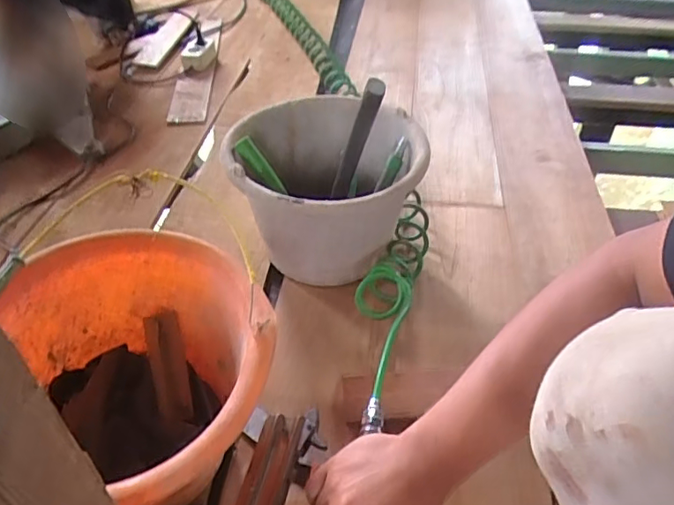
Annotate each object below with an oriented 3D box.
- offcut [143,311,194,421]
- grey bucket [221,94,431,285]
[{"bbox_3d":[-0.190,0.129,0.615,0.038,0.023,0.119,-12,83,-15],"label":"offcut"},{"bbox_3d":[-0.017,-0.092,0.826,0.269,0.201,0.292,1,42,-1],"label":"grey bucket"}]

